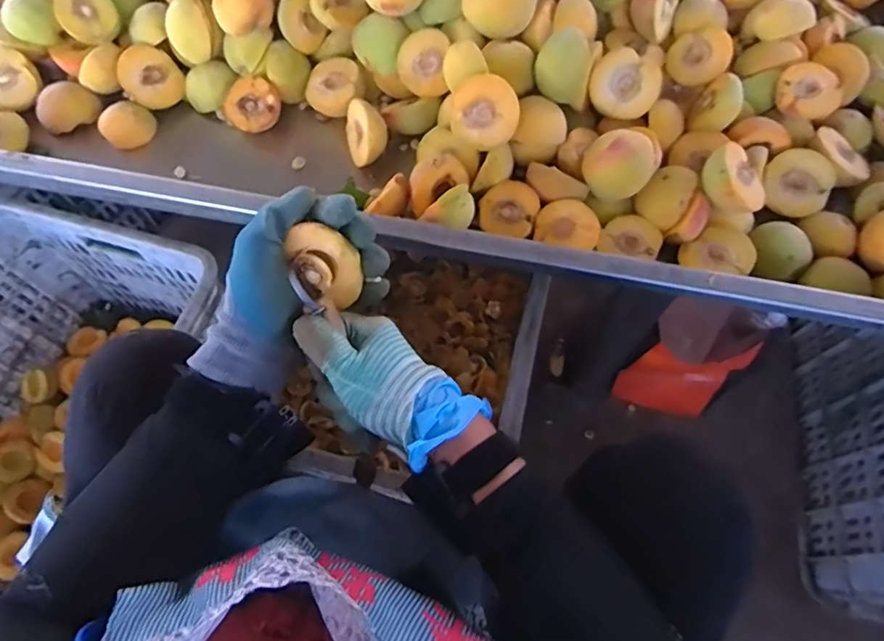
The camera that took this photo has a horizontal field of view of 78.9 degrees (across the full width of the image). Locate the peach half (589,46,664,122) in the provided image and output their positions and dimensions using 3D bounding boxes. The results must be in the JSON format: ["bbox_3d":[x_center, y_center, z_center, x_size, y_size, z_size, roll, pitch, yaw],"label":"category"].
[{"bbox_3d":[0.173,-0.225,0.517,0.063,0.031,0.057,19,102,-5],"label":"peach half"}]

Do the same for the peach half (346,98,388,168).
[{"bbox_3d":[-0.073,-0.191,0.543,0.030,0.056,0.055,-14,68,-36],"label":"peach half"}]

